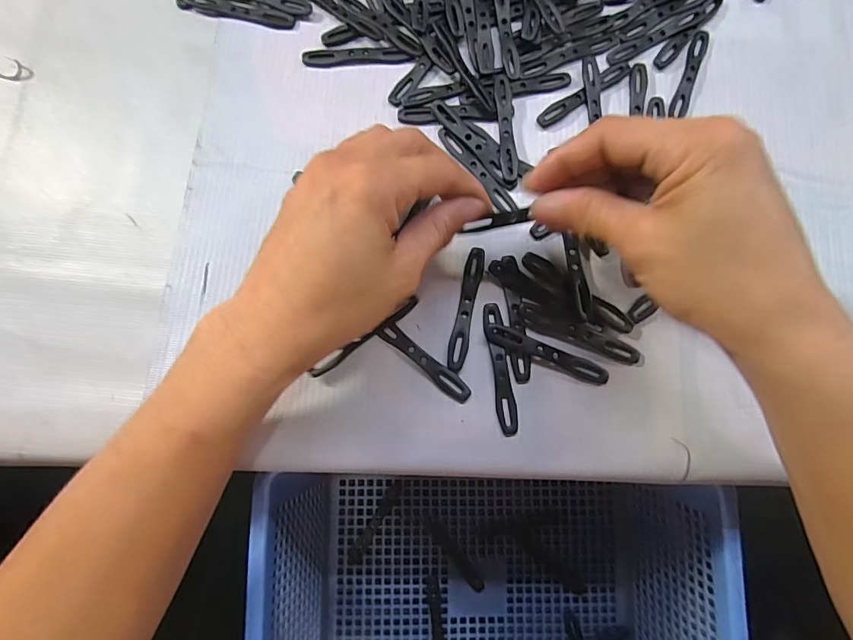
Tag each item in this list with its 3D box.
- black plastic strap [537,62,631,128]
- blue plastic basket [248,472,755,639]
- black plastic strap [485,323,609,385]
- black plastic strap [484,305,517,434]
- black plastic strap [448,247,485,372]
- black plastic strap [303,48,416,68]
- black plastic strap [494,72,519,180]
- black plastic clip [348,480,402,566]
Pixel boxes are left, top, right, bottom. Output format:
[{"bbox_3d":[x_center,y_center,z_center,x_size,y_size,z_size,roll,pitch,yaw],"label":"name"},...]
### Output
[{"bbox_3d":[0.095,-0.137,0.275,0.068,0.004,0.010,-35,81,-7],"label":"black plastic strap"},{"bbox_3d":[0.044,0.223,0.323,0.297,0.112,0.228,1,79,0],"label":"blue plastic basket"},{"bbox_3d":[0.064,0.019,0.244,0.068,0.004,0.011,23,80,4],"label":"black plastic strap"},{"bbox_3d":[0.039,0.025,0.243,0.010,0.004,0.070,-7,79,-2],"label":"black plastic strap"},{"bbox_3d":[0.022,-0.007,0.249,0.010,0.004,0.068,12,79,2],"label":"black plastic strap"},{"bbox_3d":[-0.042,-0.162,0.280,0.066,0.004,0.012,-4,79,-1],"label":"black plastic strap"},{"bbox_3d":[0.047,-0.114,0.268,0.009,0.004,0.069,-3,79,-1],"label":"black plastic strap"},{"bbox_3d":[-0.042,0.167,0.378,0.011,0.004,0.075,31,80,5],"label":"black plastic clip"}]

